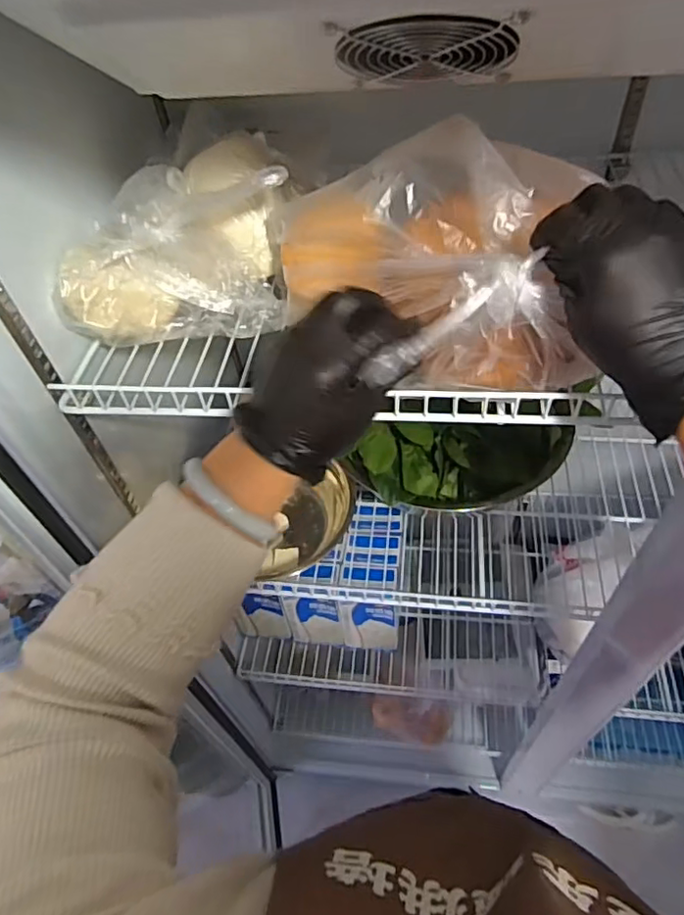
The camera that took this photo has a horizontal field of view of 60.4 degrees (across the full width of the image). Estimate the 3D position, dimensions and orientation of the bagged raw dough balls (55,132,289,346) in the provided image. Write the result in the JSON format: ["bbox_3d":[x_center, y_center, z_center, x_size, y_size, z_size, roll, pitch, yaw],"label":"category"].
[{"bbox_3d":[-0.144,-0.195,0.534,0.214,0.116,0.136,-15,51,-6],"label":"bagged raw dough balls"}]

